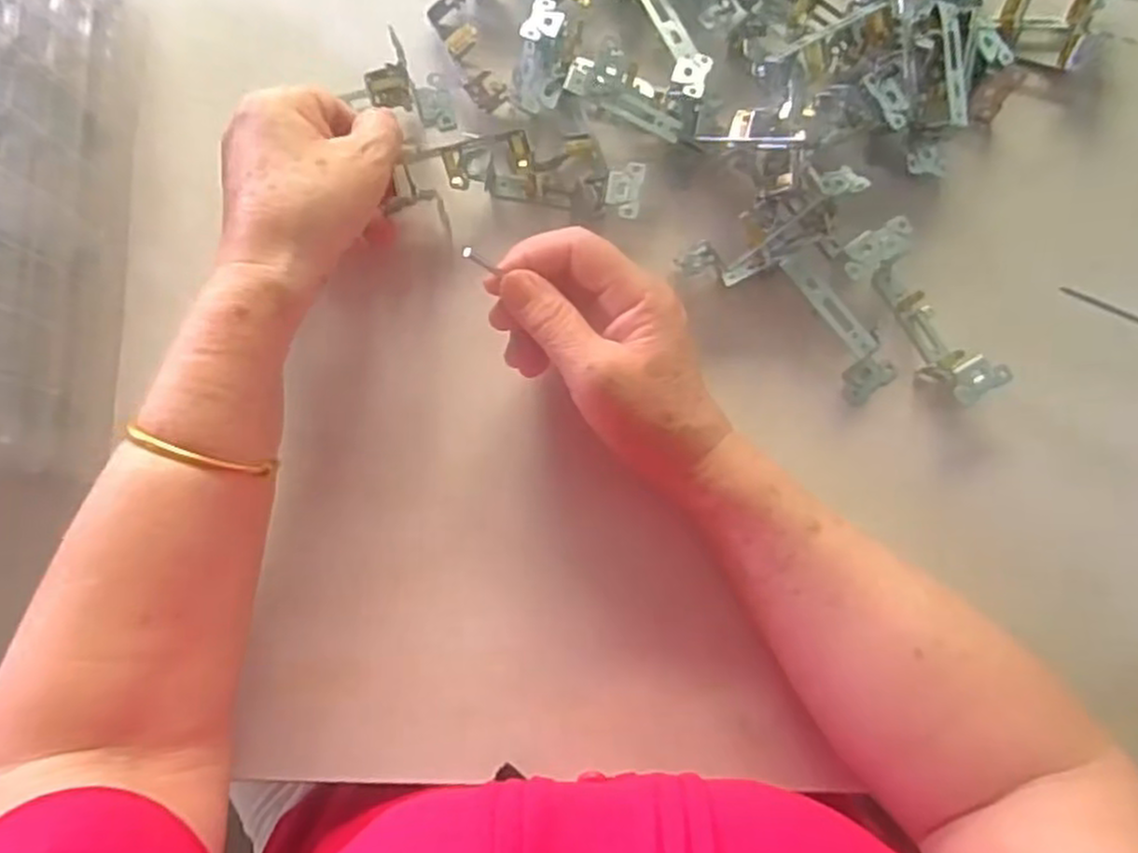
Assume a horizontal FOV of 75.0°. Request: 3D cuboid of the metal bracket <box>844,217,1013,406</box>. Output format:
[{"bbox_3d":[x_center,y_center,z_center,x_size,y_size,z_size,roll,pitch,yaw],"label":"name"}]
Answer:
[{"bbox_3d":[0.191,-0.060,0.409,0.041,0.028,0.105,-31,83,-3],"label":"metal bracket"}]

